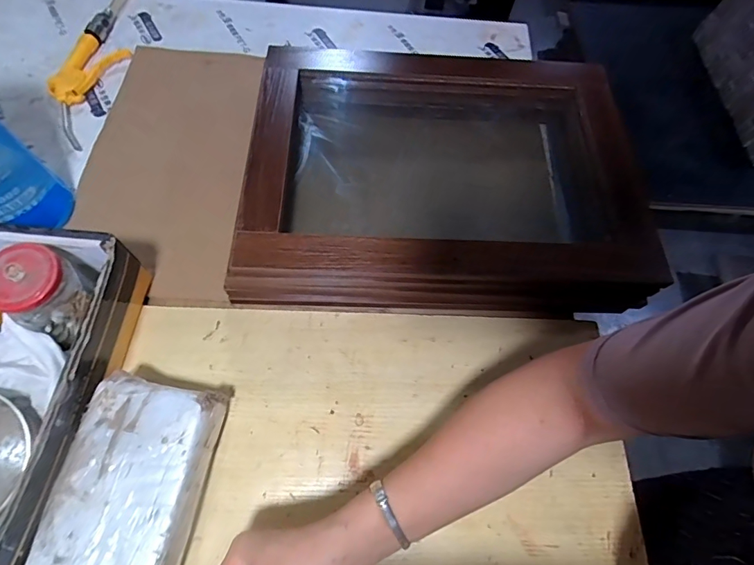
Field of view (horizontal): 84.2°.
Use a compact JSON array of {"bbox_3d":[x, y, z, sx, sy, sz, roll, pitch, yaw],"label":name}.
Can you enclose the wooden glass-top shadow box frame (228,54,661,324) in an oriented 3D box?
[{"bbox_3d":[0.081,-0.149,0.541,0.461,0.079,0.362,2,63,-2],"label":"wooden glass-top shadow box frame"}]

